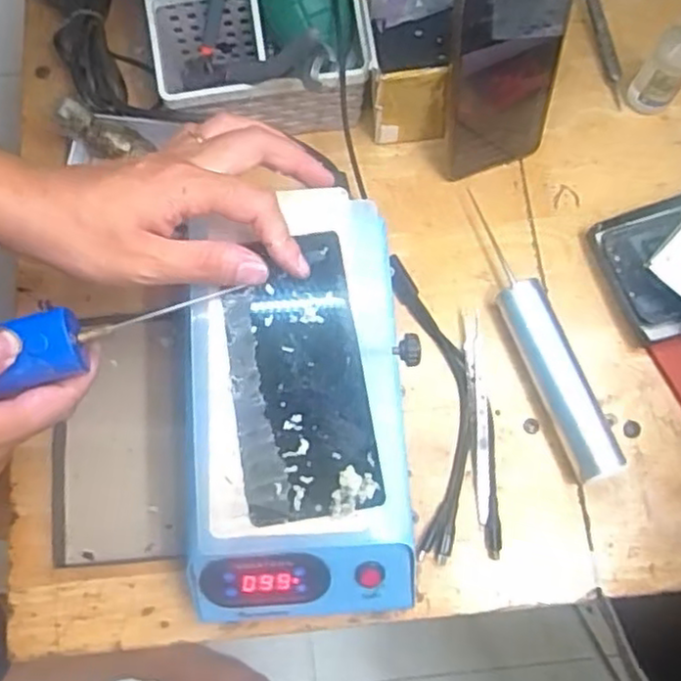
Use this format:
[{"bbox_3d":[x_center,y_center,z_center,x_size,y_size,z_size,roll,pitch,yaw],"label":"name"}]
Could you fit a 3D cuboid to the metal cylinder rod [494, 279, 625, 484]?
[{"bbox_3d":[0.153,0.028,0.482,0.033,0.033,0.142,-21,76,-5],"label":"metal cylinder rod"}]

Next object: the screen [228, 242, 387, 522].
[{"bbox_3d":[-0.023,0.018,0.357,0.068,0.008,0.146,-9,75,-2],"label":"screen"}]

